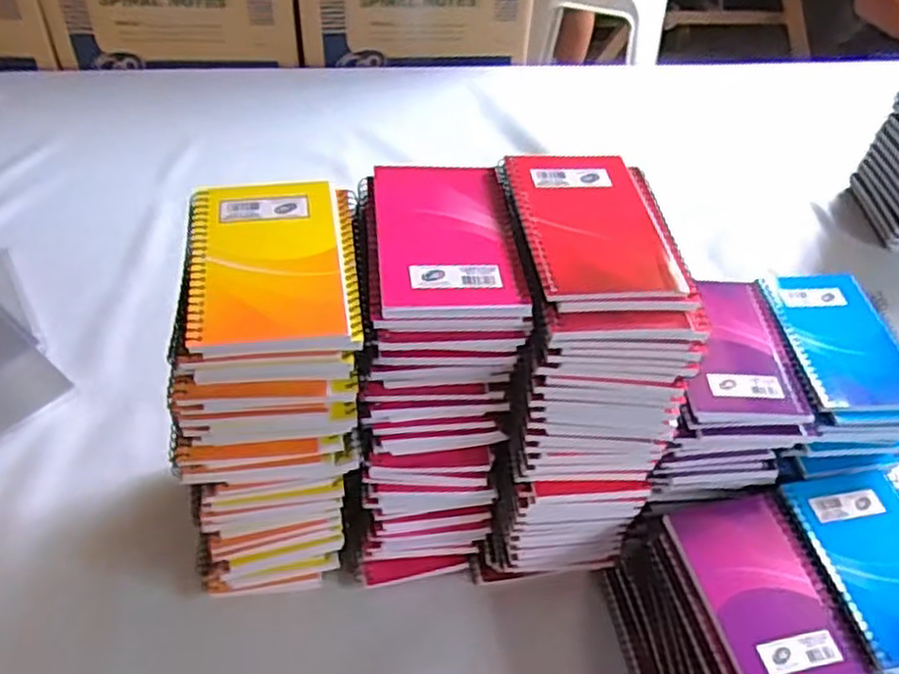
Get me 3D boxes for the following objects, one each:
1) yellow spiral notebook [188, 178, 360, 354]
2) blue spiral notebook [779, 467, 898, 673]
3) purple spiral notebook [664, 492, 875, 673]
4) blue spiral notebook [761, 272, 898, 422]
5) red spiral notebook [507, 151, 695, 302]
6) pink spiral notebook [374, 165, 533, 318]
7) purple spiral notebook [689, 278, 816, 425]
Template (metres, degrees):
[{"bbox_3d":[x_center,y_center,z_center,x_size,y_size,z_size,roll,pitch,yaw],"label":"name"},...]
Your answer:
[{"bbox_3d":[-0.097,-0.042,0.421,0.091,0.012,0.127,-3,46,-8],"label":"yellow spiral notebook"},{"bbox_3d":[0.292,0.149,0.503,0.093,0.011,0.132,-4,47,-9],"label":"blue spiral notebook"},{"bbox_3d":[0.203,0.163,0.488,0.083,0.008,0.131,-8,47,-12],"label":"purple spiral notebook"},{"bbox_3d":[0.292,0.000,0.568,0.091,0.016,0.143,-2,46,-7],"label":"blue spiral notebook"},{"bbox_3d":[0.085,-0.068,0.454,0.087,0.008,0.122,-2,51,-13],"label":"red spiral notebook"},{"bbox_3d":[-0.001,-0.061,0.449,0.082,0.009,0.133,0,46,-5],"label":"pink spiral notebook"},{"bbox_3d":[0.202,0.004,0.549,0.085,0.013,0.134,1,46,-4],"label":"purple spiral notebook"}]

